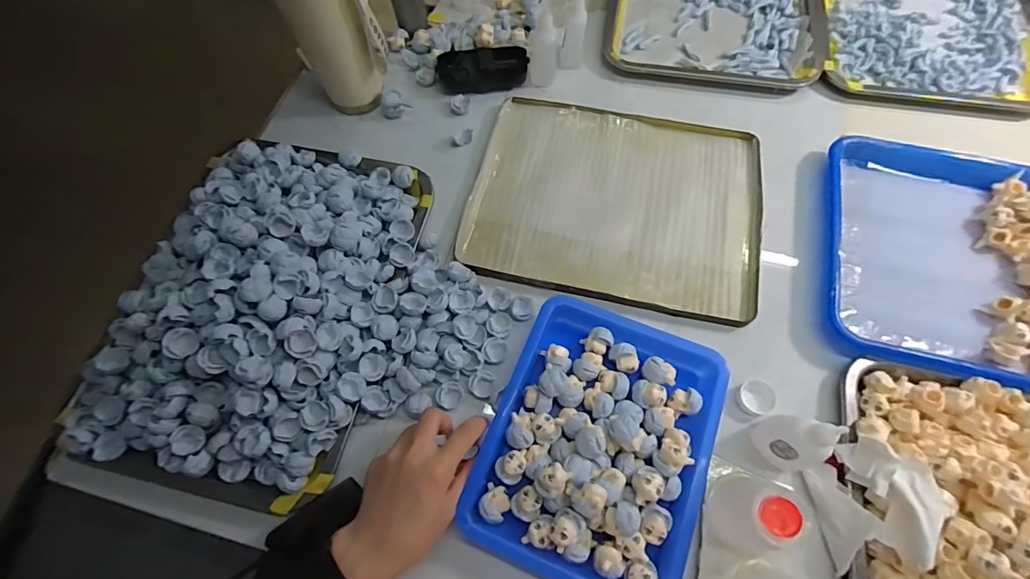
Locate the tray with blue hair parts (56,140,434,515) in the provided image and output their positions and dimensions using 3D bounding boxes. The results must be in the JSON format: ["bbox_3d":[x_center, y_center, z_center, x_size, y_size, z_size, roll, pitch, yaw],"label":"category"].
[{"bbox_3d":[-0.225,-0.005,0.416,0.243,0.084,0.348,13,67,7],"label":"tray with blue hair parts"}]

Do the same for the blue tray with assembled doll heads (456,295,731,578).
[{"bbox_3d":[0.070,0.122,0.374,0.171,0.041,0.216,21,68,10],"label":"blue tray with assembled doll heads"}]

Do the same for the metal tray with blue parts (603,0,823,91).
[{"bbox_3d":[0.270,-0.422,0.628,0.261,0.020,0.354,9,66,5],"label":"metal tray with blue parts"}]

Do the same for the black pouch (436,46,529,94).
[{"bbox_3d":[-0.040,-0.274,0.568,0.111,0.018,0.059,-6,66,-1],"label":"black pouch"}]

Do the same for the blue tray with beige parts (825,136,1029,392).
[{"bbox_3d":[0.470,-0.024,0.431,0.320,0.037,0.252,15,67,8],"label":"blue tray with beige parts"}]

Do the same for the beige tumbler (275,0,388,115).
[{"bbox_3d":[-0.198,-0.284,0.488,0.084,0.184,0.077,-1,66,1],"label":"beige tumbler"}]

